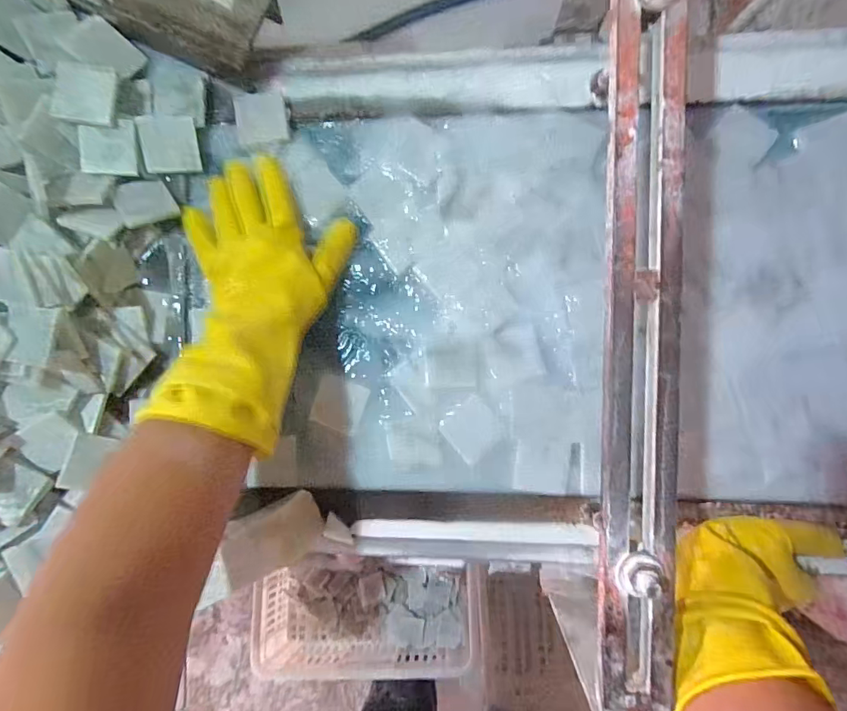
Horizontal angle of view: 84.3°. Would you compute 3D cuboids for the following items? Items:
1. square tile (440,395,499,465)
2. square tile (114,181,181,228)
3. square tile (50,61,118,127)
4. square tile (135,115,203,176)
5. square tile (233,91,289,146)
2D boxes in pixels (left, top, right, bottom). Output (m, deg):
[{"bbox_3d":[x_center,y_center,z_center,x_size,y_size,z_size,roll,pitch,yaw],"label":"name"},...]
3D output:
[{"bbox_3d":[0.048,0.071,0.459,0.050,0.004,0.051,-41,88,5],"label":"square tile"},{"bbox_3d":[-0.270,-0.148,0.454,0.049,0.005,0.040,-25,95,-30],"label":"square tile"},{"bbox_3d":[-0.304,-0.235,0.420,0.049,0.006,0.058,1,77,-13],"label":"square tile"},{"bbox_3d":[-0.246,-0.204,0.455,0.050,0.004,0.049,-14,113,-27],"label":"square tile"},{"bbox_3d":[-0.158,-0.233,0.457,0.049,0.007,0.047,-8,95,-5],"label":"square tile"}]

